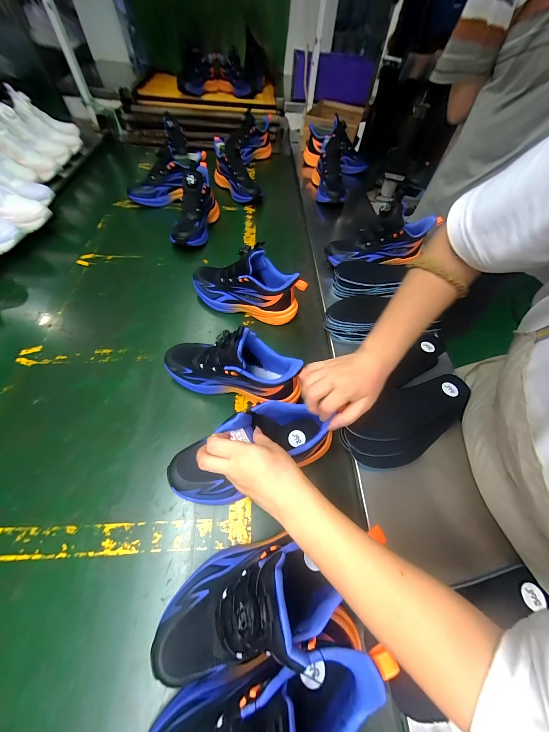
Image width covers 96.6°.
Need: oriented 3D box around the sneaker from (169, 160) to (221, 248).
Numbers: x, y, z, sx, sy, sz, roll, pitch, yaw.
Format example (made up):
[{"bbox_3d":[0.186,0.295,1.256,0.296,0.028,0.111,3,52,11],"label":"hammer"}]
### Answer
[{"bbox_3d":[-0.216,-0.428,0.659,0.085,0.132,0.248,3,57,-2],"label":"sneaker"}]

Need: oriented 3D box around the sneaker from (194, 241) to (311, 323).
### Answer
[{"bbox_3d":[-0.061,-0.177,0.525,0.253,0.138,0.082,16,58,9],"label":"sneaker"}]

